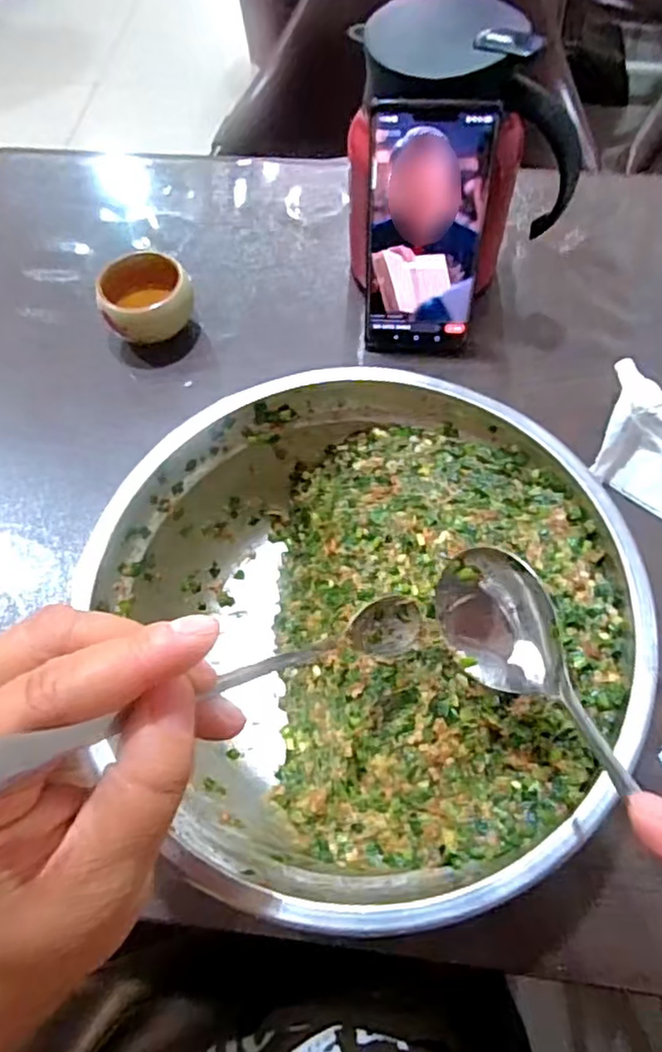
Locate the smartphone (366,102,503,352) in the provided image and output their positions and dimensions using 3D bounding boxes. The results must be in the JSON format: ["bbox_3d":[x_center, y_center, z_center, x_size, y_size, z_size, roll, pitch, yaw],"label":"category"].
[{"bbox_3d":[0.061,-0.185,0.428,0.074,0.157,0.008,2,47,4],"label":"smartphone"}]

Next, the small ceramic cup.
[{"bbox_3d":[-0.136,-0.166,0.485,0.065,0.045,0.052,-20,64,-9],"label":"small ceramic cup"}]

